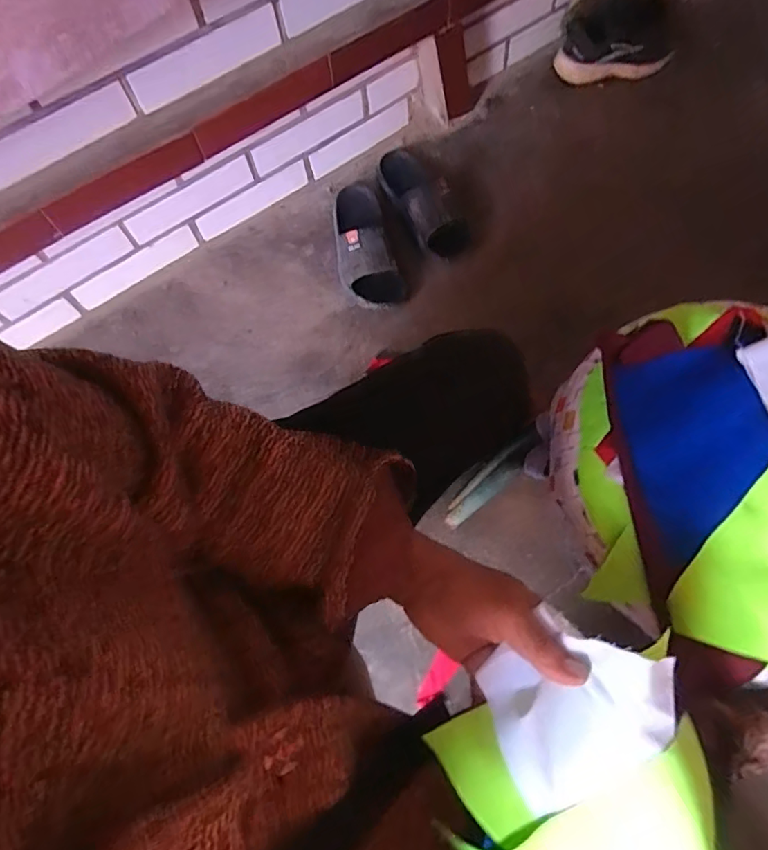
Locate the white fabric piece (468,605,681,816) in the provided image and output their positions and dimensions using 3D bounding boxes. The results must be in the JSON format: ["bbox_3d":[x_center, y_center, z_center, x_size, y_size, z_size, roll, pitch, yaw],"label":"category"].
[{"bbox_3d":[0.115,0.165,0.317,0.109,0.023,0.081,-36,61,21],"label":"white fabric piece"}]

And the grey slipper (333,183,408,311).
[{"bbox_3d":[-0.039,-0.338,0.958,0.103,0.104,0.264,-14,70,-3],"label":"grey slipper"}]

